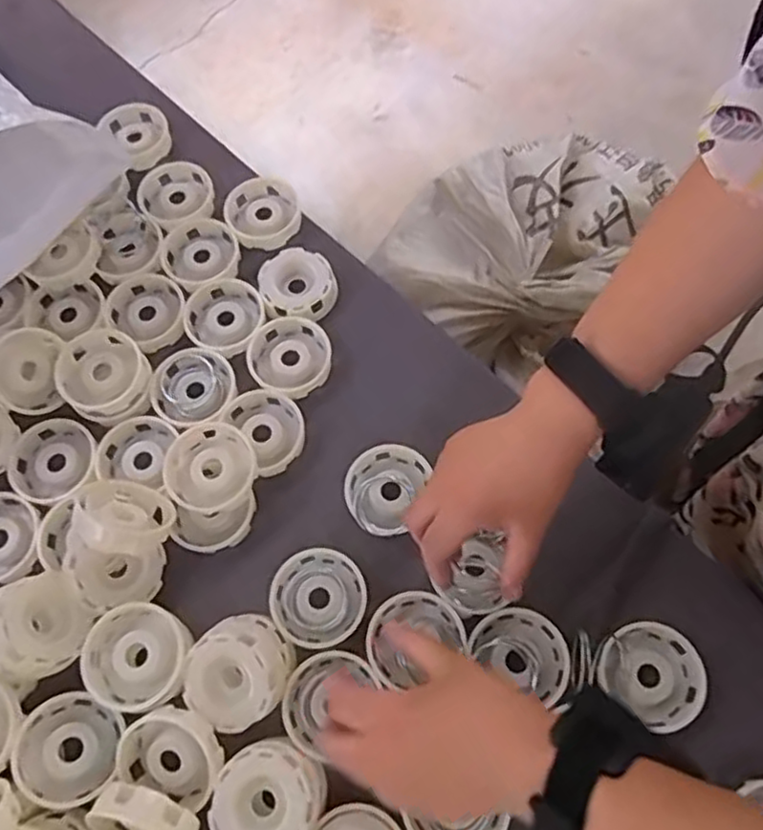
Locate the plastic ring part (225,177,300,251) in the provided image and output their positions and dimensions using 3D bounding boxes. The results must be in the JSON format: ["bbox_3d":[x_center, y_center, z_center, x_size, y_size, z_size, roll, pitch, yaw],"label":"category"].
[{"bbox_3d":[-0.103,-0.179,0.606,0.066,0.023,0.061,-1,66,1],"label":"plastic ring part"}]

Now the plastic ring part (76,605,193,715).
[{"bbox_3d":[-0.160,0.158,0.447,0.067,0.022,0.064,-26,68,-10],"label":"plastic ring part"}]

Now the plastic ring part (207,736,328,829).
[{"bbox_3d":[-0.070,0.234,0.416,0.061,0.025,0.066,-1,66,1],"label":"plastic ring part"}]

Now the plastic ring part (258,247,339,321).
[{"bbox_3d":[-0.070,-0.111,0.576,0.065,0.023,0.060,-1,66,1],"label":"plastic ring part"}]

